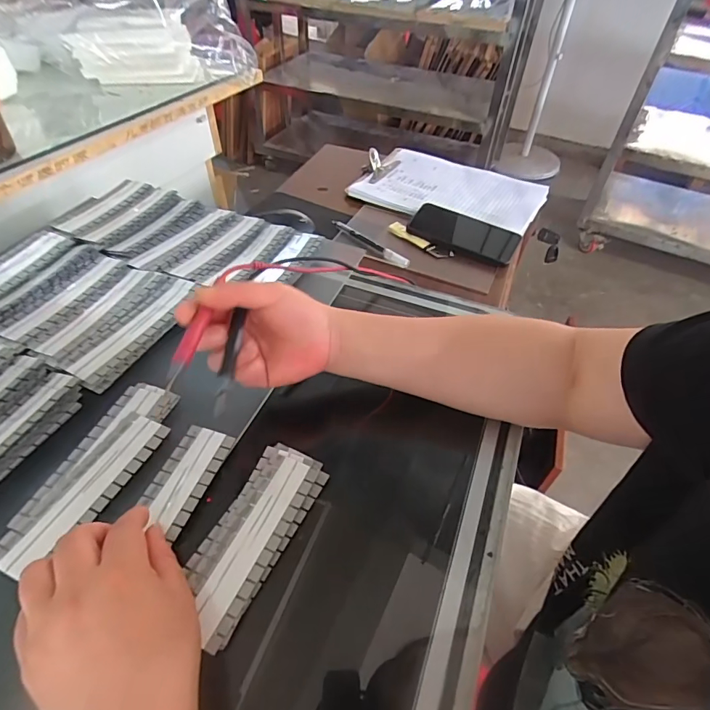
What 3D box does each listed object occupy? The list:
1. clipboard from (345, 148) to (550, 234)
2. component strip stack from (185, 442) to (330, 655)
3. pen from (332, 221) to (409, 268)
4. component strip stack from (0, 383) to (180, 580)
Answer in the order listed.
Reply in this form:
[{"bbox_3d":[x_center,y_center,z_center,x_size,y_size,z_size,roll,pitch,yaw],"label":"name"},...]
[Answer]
[{"bbox_3d":[0.172,-0.305,0.798,0.313,0.022,0.224,20,49,15],"label":"clipboard"},{"bbox_3d":[-0.069,0.119,0.302,0.050,0.008,0.128,23,51,14],"label":"component strip stack"},{"bbox_3d":[0.023,-0.171,0.675,0.146,0.009,0.013,37,55,24],"label":"pen"},{"bbox_3d":[-0.189,0.082,0.325,0.054,0.005,0.152,19,49,11],"label":"component strip stack"}]

